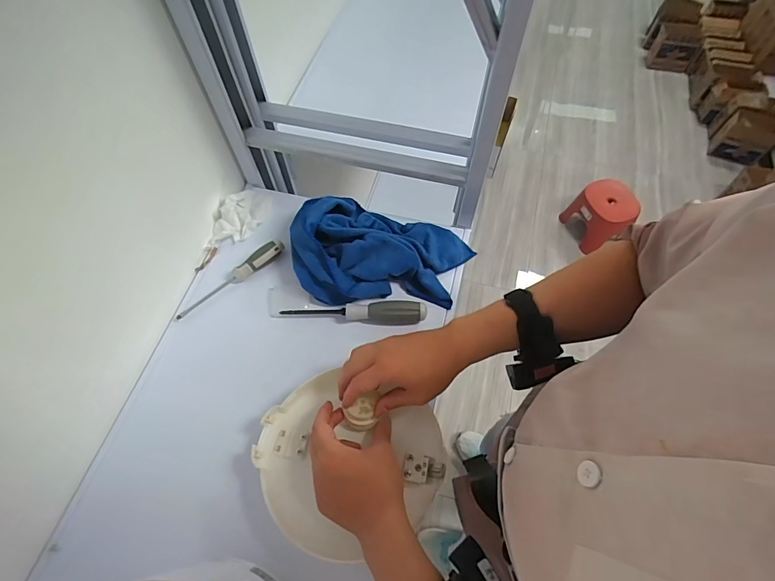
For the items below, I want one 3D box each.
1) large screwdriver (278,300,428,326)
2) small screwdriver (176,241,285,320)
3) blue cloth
[{"bbox_3d":[-0.048,0.032,0.595,0.206,0.025,0.028,0,62,1],"label":"large screwdriver"},{"bbox_3d":[-0.241,-0.020,0.626,0.186,0.022,0.027,-37,68,-17],"label":"small screwdriver"},{"bbox_3d":[-0.017,-0.054,0.616,0.264,0.070,0.173,15,63,9],"label":"blue cloth"}]

